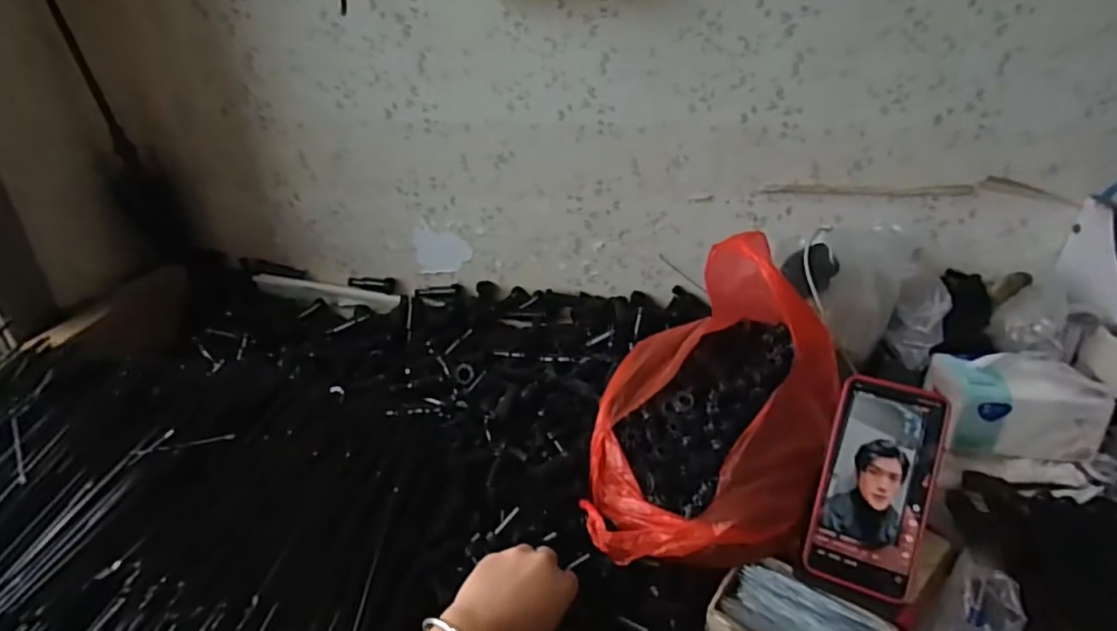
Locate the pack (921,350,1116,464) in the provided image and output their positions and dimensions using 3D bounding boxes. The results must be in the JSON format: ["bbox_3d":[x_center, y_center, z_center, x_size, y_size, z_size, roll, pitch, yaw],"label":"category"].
[{"bbox_3d":[0.494,0.087,0.654,0.148,0.100,0.081,4,27,11],"label":"pack"}]

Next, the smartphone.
[{"bbox_3d":[0.252,0.134,0.481,0.076,0.163,0.007,13,-6,26],"label":"smartphone"}]

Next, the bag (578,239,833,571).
[{"bbox_3d":[0.142,0.065,0.548,0.206,0.188,0.264,8,28,17],"label":"bag"}]

